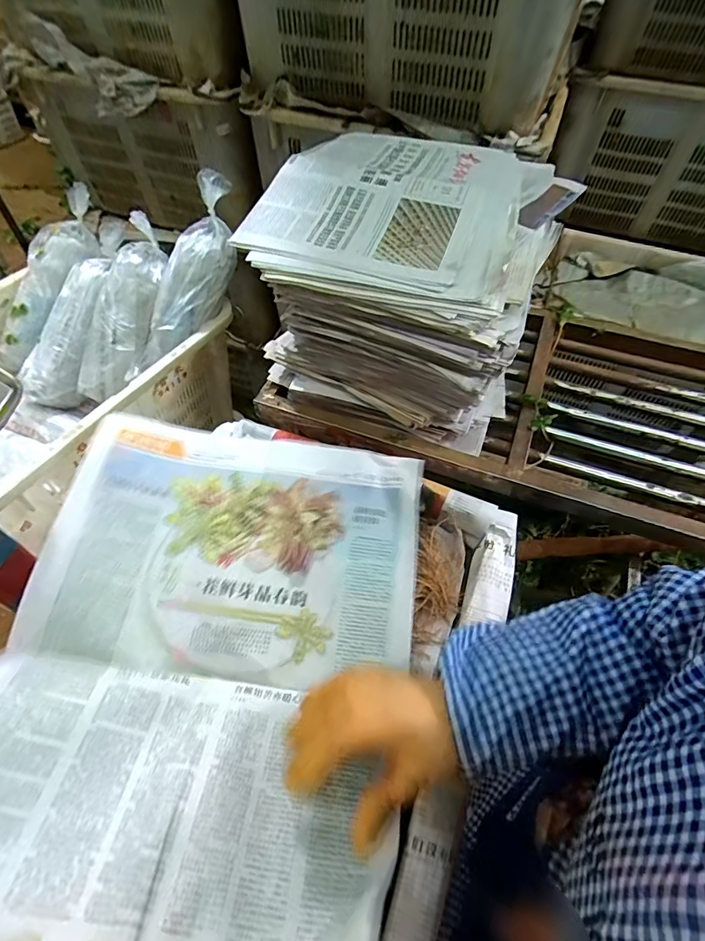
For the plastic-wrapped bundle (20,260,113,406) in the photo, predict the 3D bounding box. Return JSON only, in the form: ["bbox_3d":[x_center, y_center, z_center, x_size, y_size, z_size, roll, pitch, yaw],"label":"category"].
[{"bbox_3d":[-0.593,-0.295,0.935,0.104,0.072,0.332,18,89,11],"label":"plastic-wrapped bundle"}]

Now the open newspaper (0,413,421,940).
[{"bbox_3d":[-0.132,0.175,0.412,0.383,0.094,0.539,7,54,3],"label":"open newspaper"}]

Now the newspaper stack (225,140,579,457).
[{"bbox_3d":[0.084,-0.284,0.678,0.374,0.268,0.431,20,56,12],"label":"newspaper stack"}]

